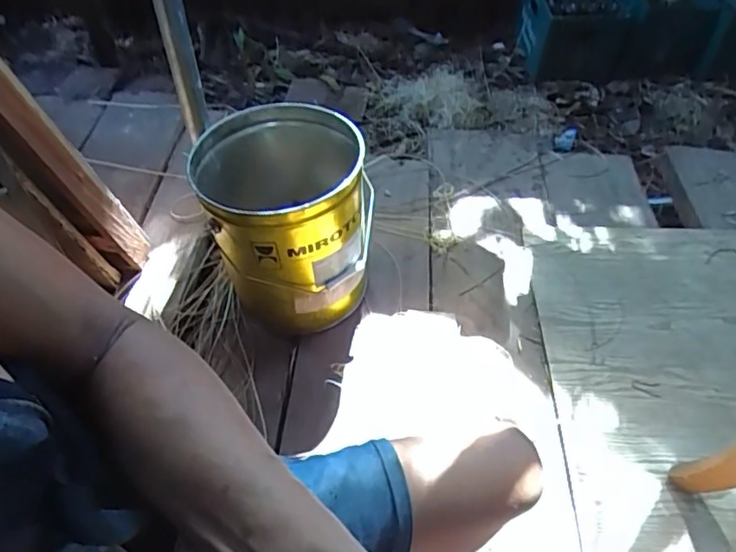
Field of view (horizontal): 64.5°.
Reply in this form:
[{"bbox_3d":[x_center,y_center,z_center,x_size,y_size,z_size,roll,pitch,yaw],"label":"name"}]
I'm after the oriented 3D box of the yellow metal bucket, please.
[{"bbox_3d":[-0.145,-0.096,1.117,0.311,0.351,0.288,-12,51,-10],"label":"yellow metal bucket"}]

